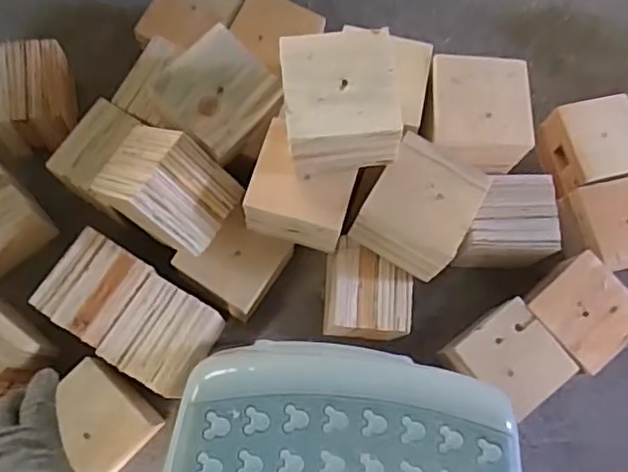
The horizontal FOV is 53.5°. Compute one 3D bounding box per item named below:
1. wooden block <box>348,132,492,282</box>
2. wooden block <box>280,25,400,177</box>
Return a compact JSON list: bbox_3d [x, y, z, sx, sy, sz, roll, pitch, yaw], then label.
[{"bbox_3d":[0.102,-0.027,0.595,0.093,0.072,0.106,28,76,5],"label":"wooden block"},{"bbox_3d":[0.022,-0.111,0.539,0.099,0.081,0.098,-5,76,-4],"label":"wooden block"}]

